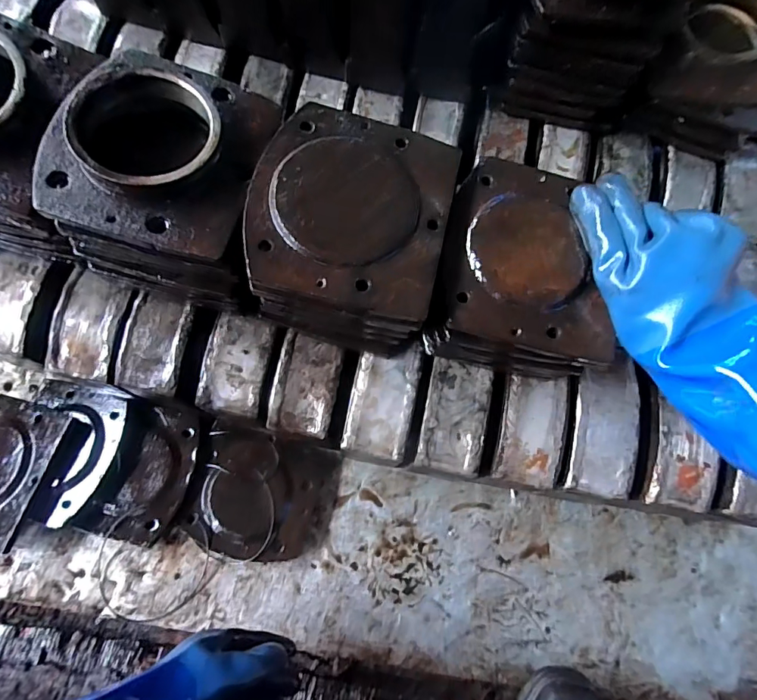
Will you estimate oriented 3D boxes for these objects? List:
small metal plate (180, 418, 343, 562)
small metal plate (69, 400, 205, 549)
[{"bbox_3d":[-0.139,0.176,0.548,0.167,0.022,0.144,16,68,-5],"label":"small metal plate"},{"bbox_3d":[-0.275,0.143,0.535,0.100,0.019,0.159,16,73,2],"label":"small metal plate"}]

